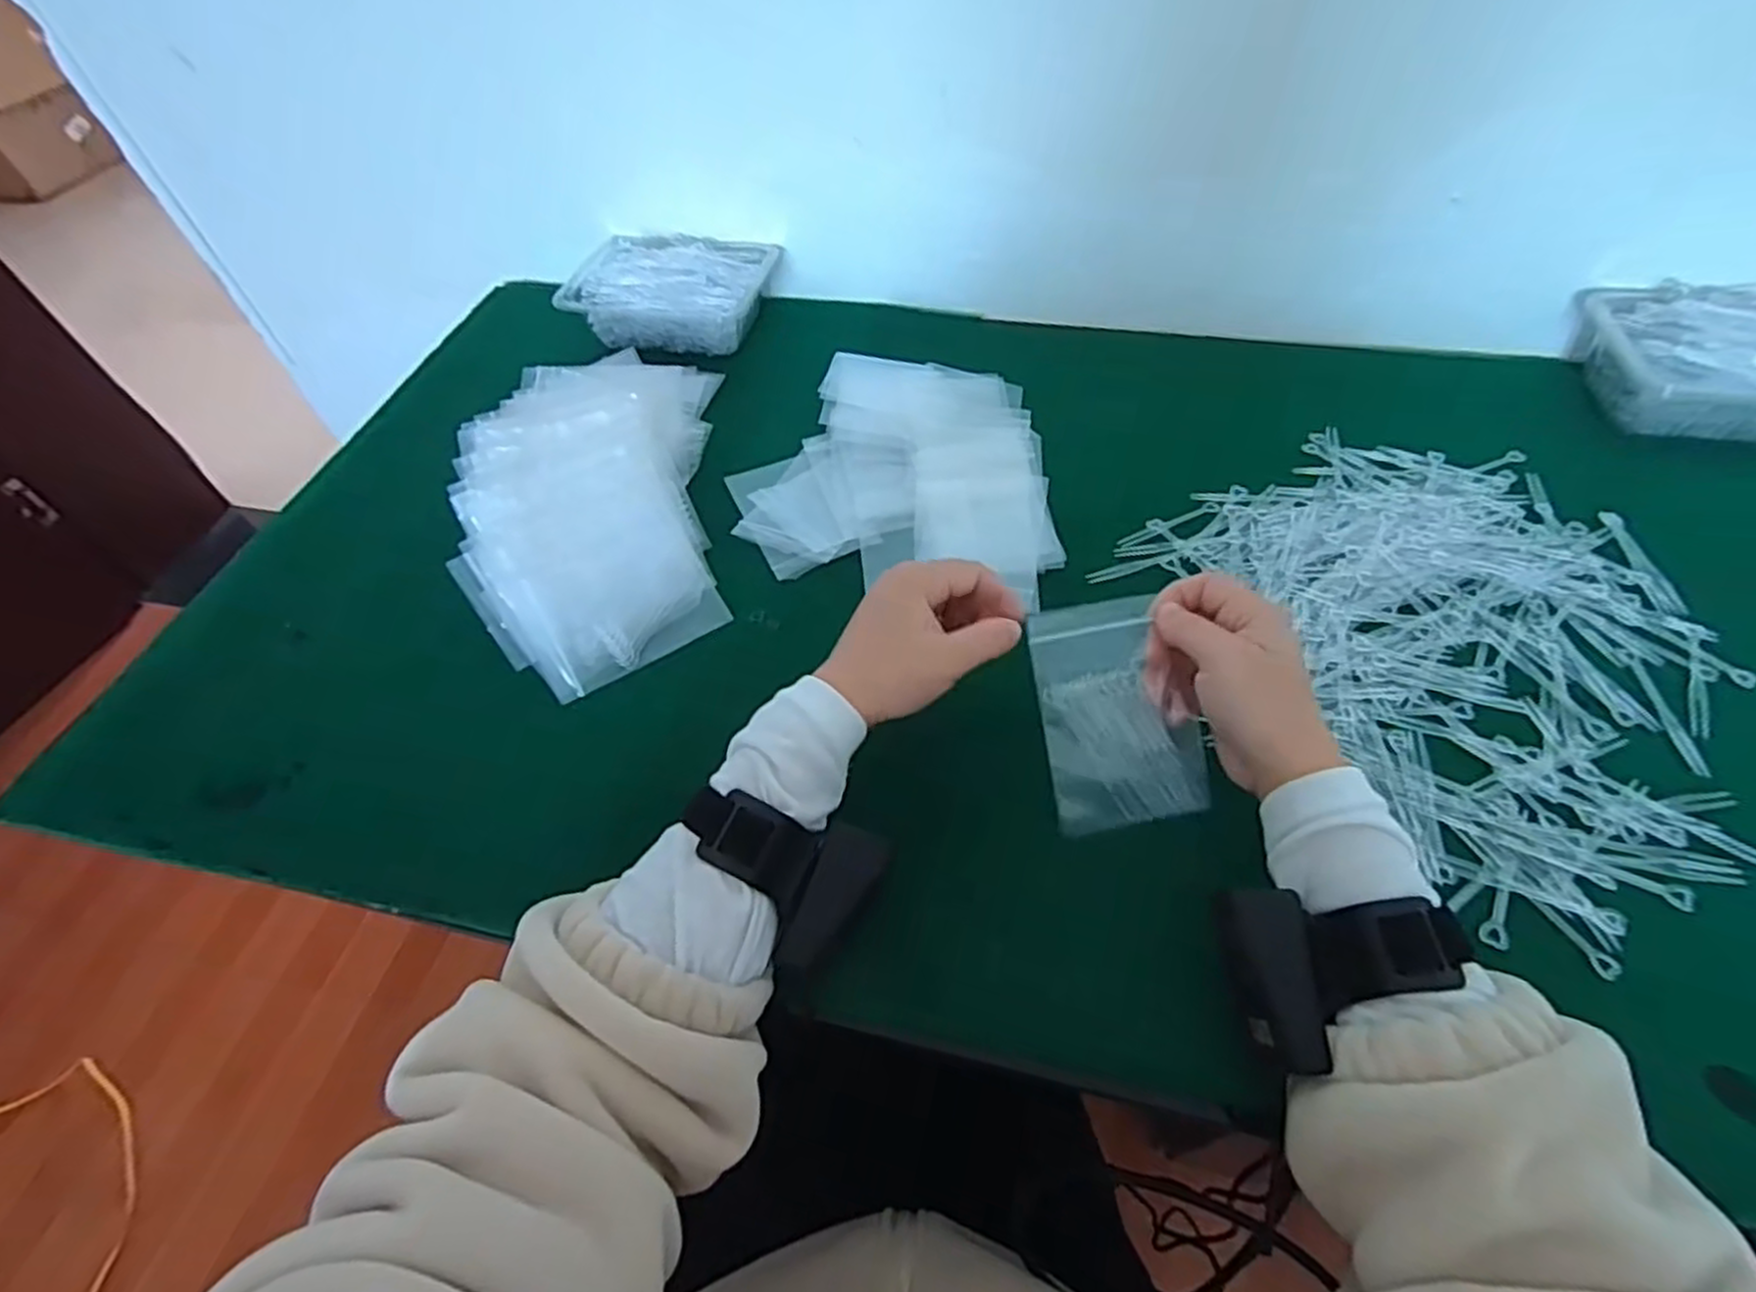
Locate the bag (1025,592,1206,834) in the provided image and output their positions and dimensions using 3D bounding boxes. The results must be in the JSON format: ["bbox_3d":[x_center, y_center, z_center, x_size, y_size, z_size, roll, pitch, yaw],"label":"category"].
[{"bbox_3d":[0.126,0.035,0.415,0.079,0.008,0.117,-12,93,2],"label":"bag"}]

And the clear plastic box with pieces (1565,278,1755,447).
[{"bbox_3d":[0.613,-0.204,0.566,0.168,0.059,0.126,6,54,8],"label":"clear plastic box with pieces"}]

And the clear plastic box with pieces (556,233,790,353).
[{"bbox_3d":[-0.186,-0.320,0.716,0.177,0.053,0.111,5,54,7],"label":"clear plastic box with pieces"}]

